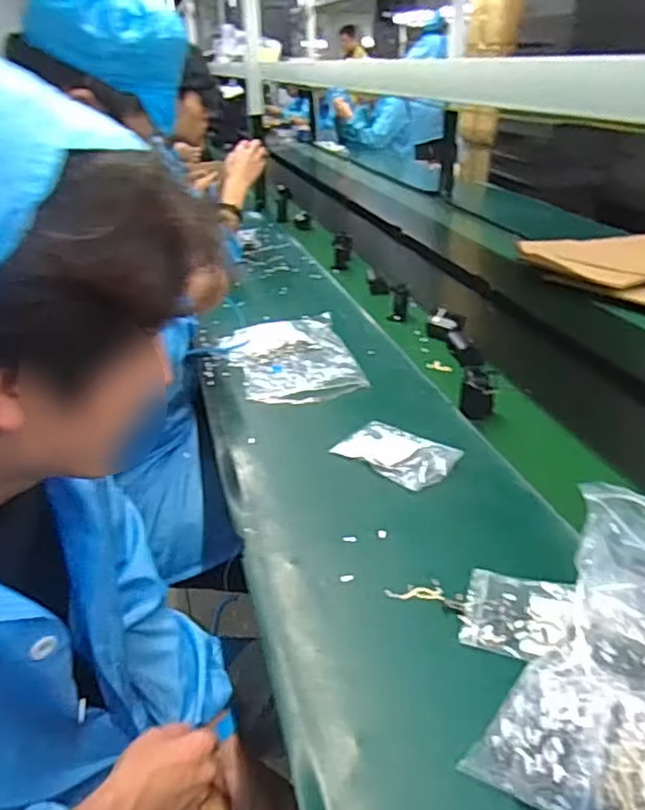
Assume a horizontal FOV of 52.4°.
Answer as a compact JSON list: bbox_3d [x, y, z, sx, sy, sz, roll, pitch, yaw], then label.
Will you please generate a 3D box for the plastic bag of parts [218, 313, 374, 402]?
[{"bbox_3d":[-0.060,-0.086,1.157,0.209,0.023,0.331,-8,28,-10],"label":"plastic bag of parts"}]

